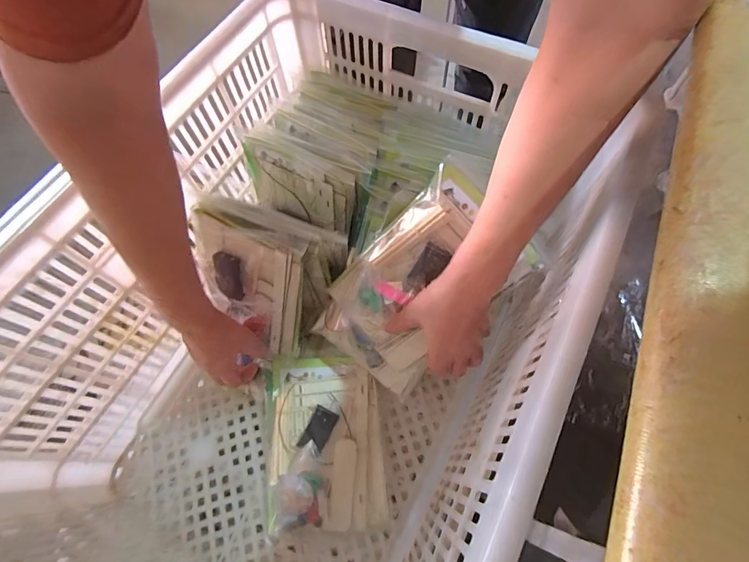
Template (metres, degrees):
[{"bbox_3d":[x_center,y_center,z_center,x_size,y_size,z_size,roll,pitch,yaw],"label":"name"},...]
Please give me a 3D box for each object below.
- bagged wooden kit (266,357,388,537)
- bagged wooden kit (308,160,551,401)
[{"bbox_3d":[-0.065,0.201,0.506,0.143,0.032,0.203,-5,65,-1],"label":"bagged wooden kit"},{"bbox_3d":[0.050,0.010,0.463,0.153,0.052,0.247,40,109,0],"label":"bagged wooden kit"}]

